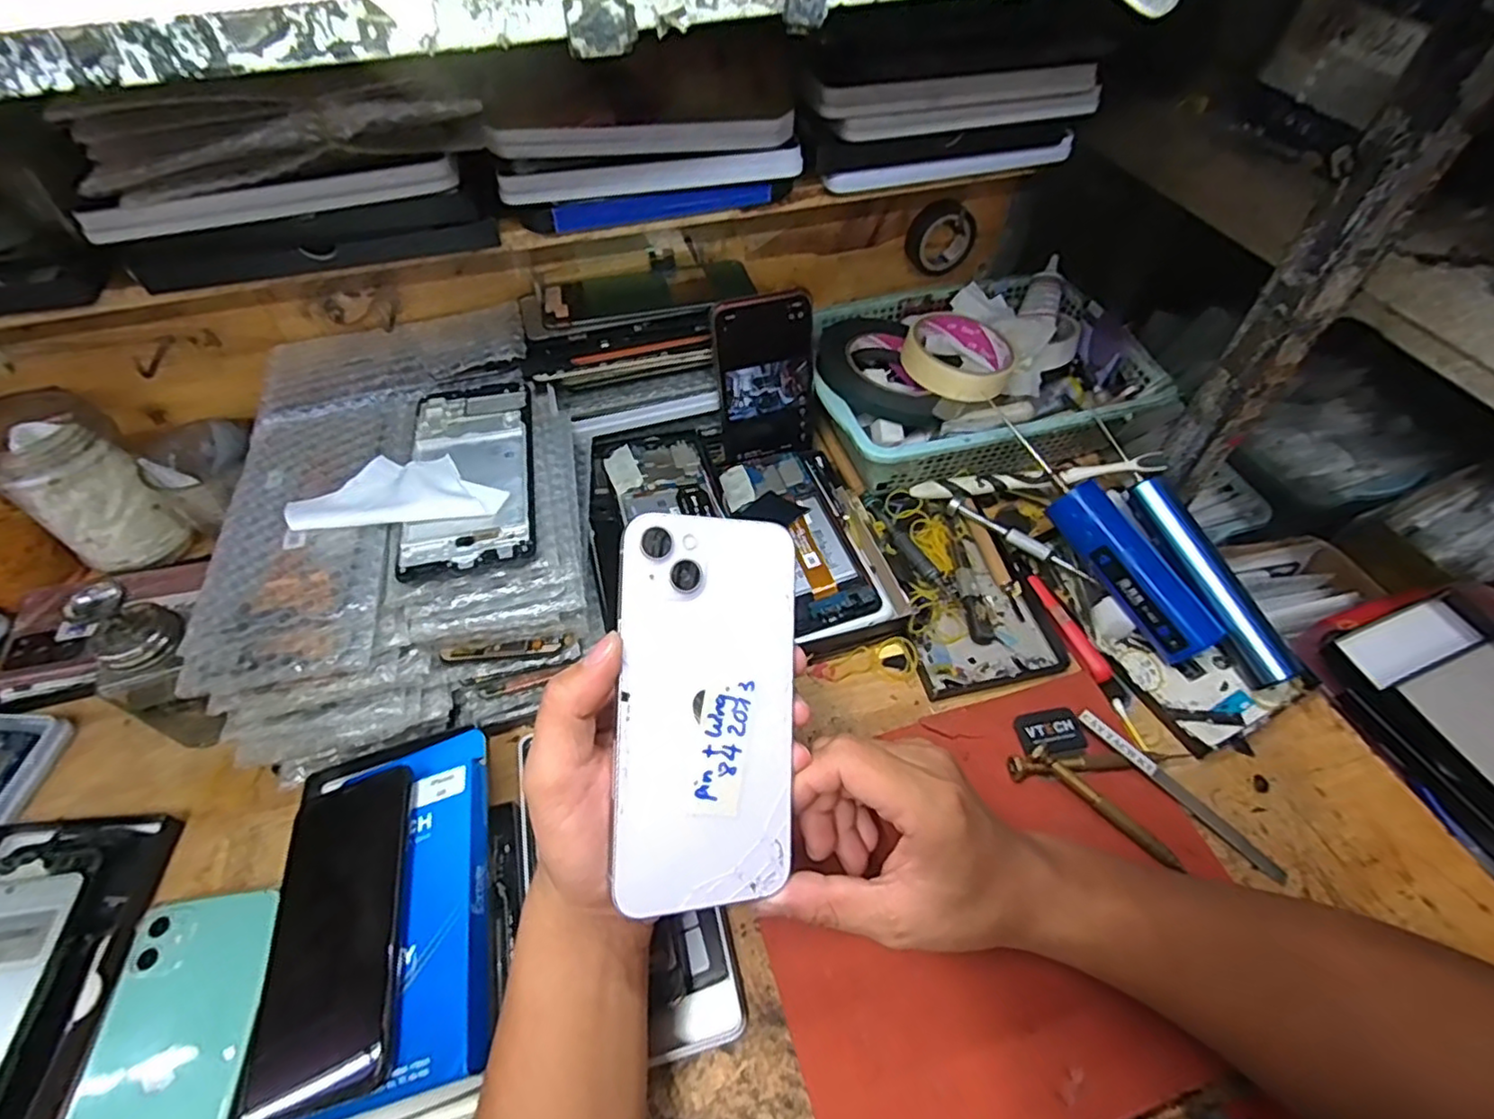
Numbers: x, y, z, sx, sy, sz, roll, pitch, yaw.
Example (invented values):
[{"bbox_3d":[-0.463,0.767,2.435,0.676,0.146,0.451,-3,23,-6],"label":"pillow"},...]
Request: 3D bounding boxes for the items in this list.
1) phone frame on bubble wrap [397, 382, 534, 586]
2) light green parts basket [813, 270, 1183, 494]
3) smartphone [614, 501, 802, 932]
[{"bbox_3d":[-0.164,-0.055,0.391,0.071,0.004,0.151,-10,53,-6],"label":"phone frame on bubble wrap"},{"bbox_3d":[0.189,-0.156,0.559,0.266,0.070,0.193,-13,53,-8],"label":"light green parts basket"},{"bbox_3d":[-0.015,0.061,0.274,0.076,0.004,0.157,2,85,-24],"label":"smartphone"}]

